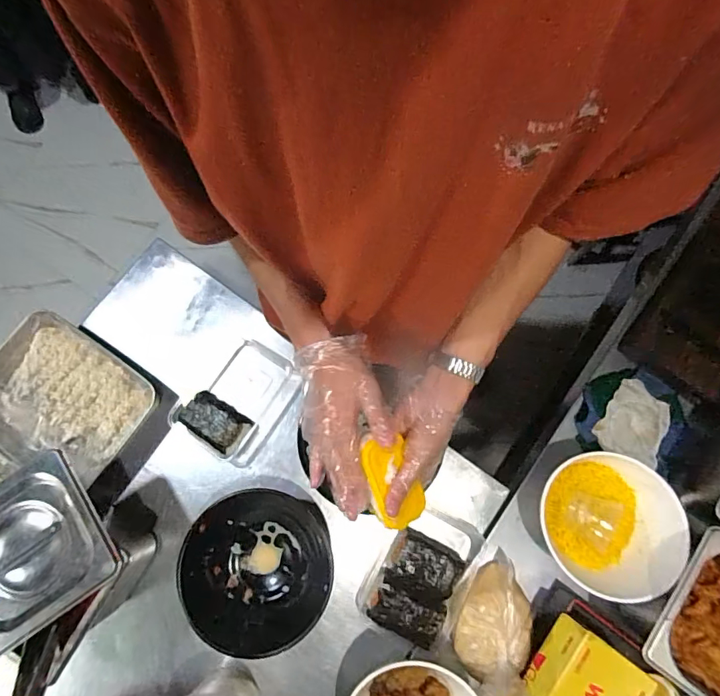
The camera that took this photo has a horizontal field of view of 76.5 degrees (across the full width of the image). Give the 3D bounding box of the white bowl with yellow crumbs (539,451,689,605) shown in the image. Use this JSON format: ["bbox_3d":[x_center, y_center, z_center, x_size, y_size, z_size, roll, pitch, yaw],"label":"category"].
[{"bbox_3d":[0.314,0.224,0.593,0.154,0.091,0.163,0,76,2],"label":"white bowl with yellow crumbs"}]

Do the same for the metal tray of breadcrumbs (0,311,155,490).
[{"bbox_3d":[-0.440,0.083,0.681,0.242,0.057,0.195,31,79,9],"label":"metal tray of breadcrumbs"}]

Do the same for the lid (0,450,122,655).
[{"bbox_3d":[-0.371,0.222,0.506,0.163,0.022,0.164,-35,78,-7],"label":"lid"}]

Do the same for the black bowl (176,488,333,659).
[{"bbox_3d":[-0.134,0.293,0.607,0.190,0.065,0.190,0,76,2],"label":"black bowl"}]

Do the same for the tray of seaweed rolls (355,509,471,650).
[{"bbox_3d":[0.082,0.307,0.619,0.113,0.047,0.166,29,79,8],"label":"tray of seaweed rolls"}]

